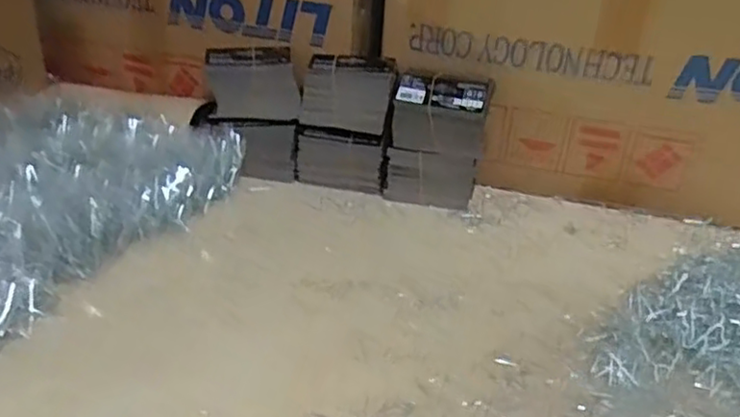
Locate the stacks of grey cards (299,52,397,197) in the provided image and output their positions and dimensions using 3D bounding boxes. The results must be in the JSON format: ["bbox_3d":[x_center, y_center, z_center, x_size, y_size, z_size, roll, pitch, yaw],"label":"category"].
[{"bbox_3d":[-0.028,-0.104,0.815,0.104,0.152,0.060,8,29,7],"label":"stacks of grey cards"}]

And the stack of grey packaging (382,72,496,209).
[{"bbox_3d":[0.077,-0.076,0.786,0.110,0.149,0.048,12,30,12],"label":"stack of grey packaging"}]

